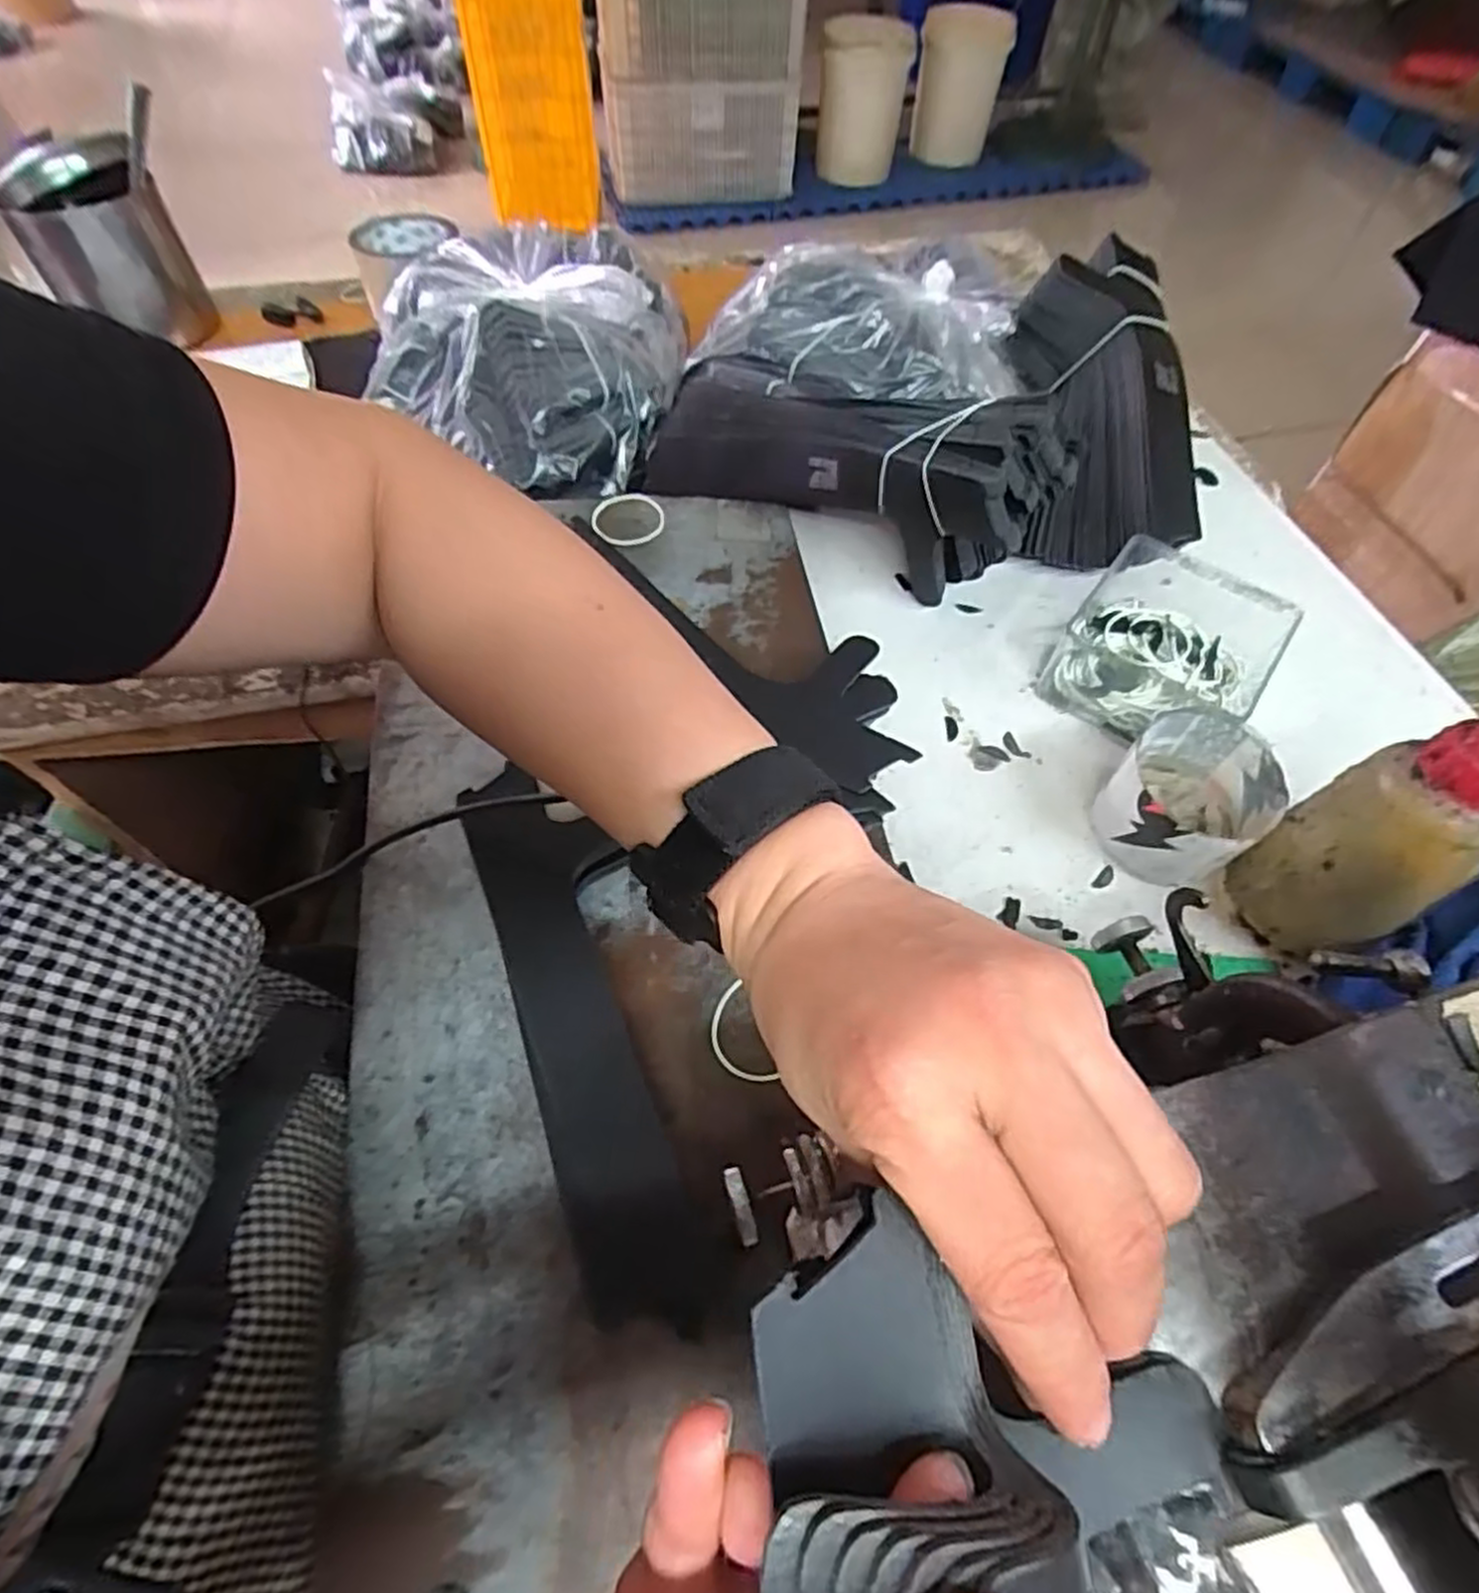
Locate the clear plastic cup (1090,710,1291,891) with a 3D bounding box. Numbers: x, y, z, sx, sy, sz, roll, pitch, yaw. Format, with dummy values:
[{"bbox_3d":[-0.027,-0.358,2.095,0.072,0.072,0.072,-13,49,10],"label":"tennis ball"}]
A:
[{"bbox_3d":[0.217,0.002,0.375,0.070,0.053,0.066,1,57,-1],"label":"clear plastic cup"}]

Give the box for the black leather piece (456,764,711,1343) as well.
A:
[{"bbox_3d":[-0.069,0.091,0.319,0.053,0.031,0.228,-15,59,-11],"label":"black leather piece"}]

